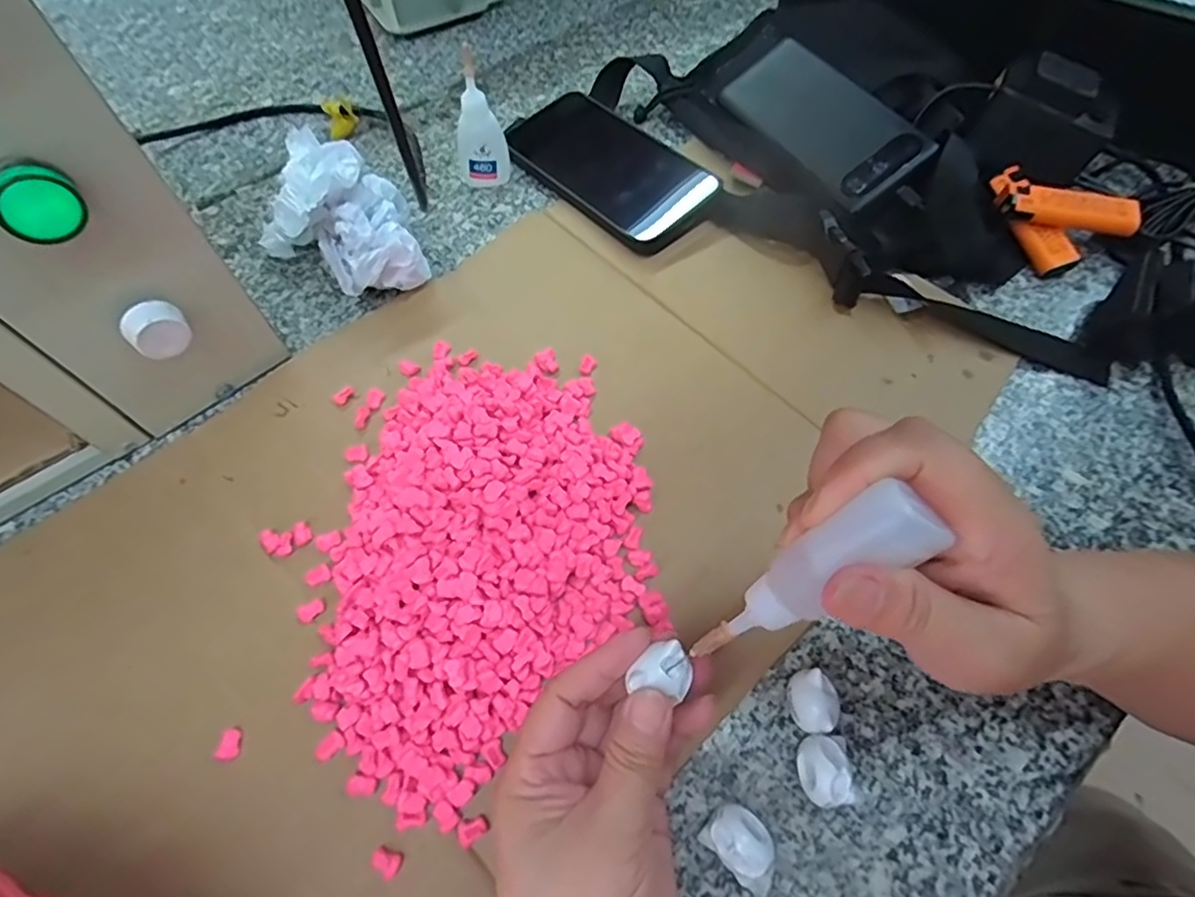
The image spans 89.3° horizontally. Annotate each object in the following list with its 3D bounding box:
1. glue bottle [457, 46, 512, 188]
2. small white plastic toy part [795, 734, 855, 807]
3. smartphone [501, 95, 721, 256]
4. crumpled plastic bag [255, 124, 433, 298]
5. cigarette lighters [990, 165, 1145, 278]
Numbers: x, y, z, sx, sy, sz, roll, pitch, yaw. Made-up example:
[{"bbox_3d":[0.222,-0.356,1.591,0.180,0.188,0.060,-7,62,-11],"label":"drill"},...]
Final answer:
[{"bbox_3d":[-0.082,-0.222,0.412,0.036,0.083,0.025,-11,61,-5],"label":"glue bottle"},{"bbox_3d":[0.093,0.134,0.252,0.020,0.021,0.025,4,61,3],"label":"small white plastic toy part"},{"bbox_3d":[0.002,-0.208,0.438,0.082,0.014,0.185,-42,63,-9],"label":"smartphone"},{"bbox_3d":[-0.154,-0.136,0.367,0.080,0.077,0.098,-25,63,-12],"label":"crumpled plastic bag"},{"bbox_3d":[0.297,-0.147,0.395,0.084,0.035,0.050,31,66,17],"label":"cigarette lighters"}]

